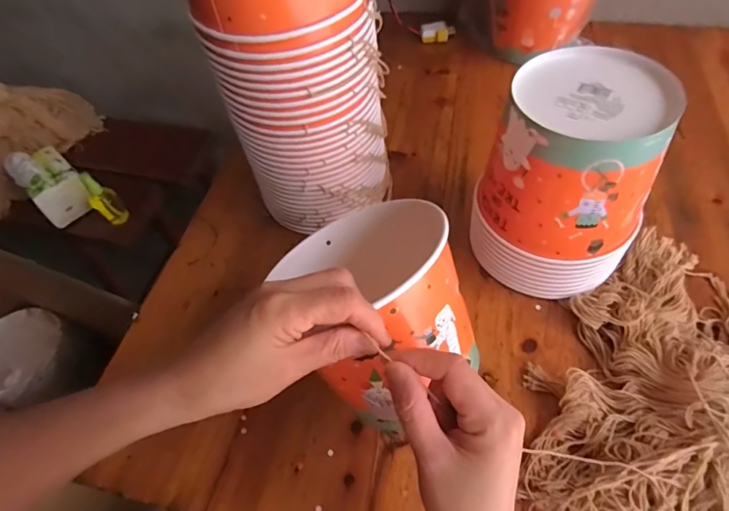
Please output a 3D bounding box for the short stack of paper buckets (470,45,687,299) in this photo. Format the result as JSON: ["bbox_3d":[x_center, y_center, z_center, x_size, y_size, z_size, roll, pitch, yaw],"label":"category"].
[{"bbox_3d":[0.199,-0.068,0.430,0.151,0.198,0.136,24,62,20],"label":"short stack of paper buckets"}]

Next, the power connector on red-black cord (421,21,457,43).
[{"bbox_3d":[0.130,-0.394,0.764,0.061,0.026,0.029,-2,56,4],"label":"power connector on red-black cord"}]

